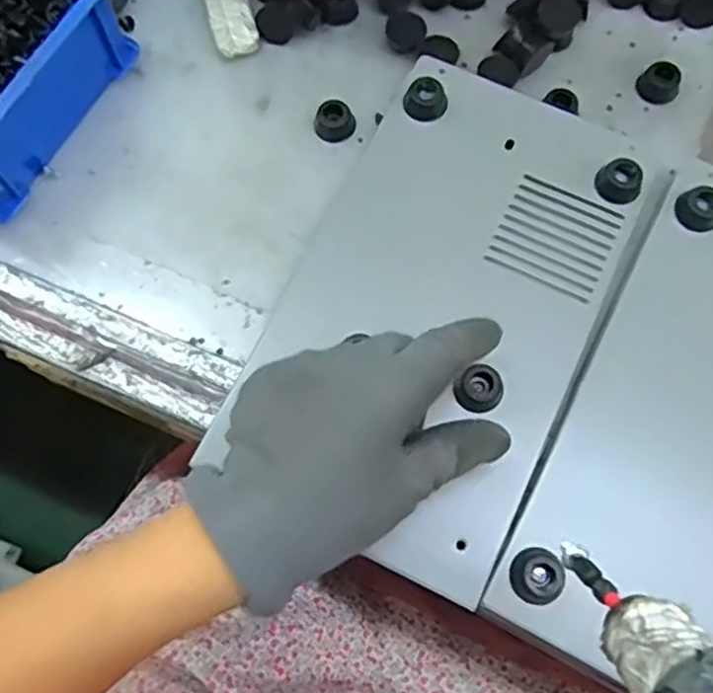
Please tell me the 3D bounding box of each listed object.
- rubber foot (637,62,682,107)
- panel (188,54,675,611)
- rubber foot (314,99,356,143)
[{"bbox_3d":[0.185,-0.160,0.418,0.024,0.014,0.020,36,78,10],"label":"rubber foot"},{"bbox_3d":[0.049,-0.025,0.364,0.159,0.017,0.264,26,77,8],"label":"panel"},{"bbox_3d":[-0.013,-0.136,0.415,0.023,0.018,0.019,-18,75,-4],"label":"rubber foot"}]

